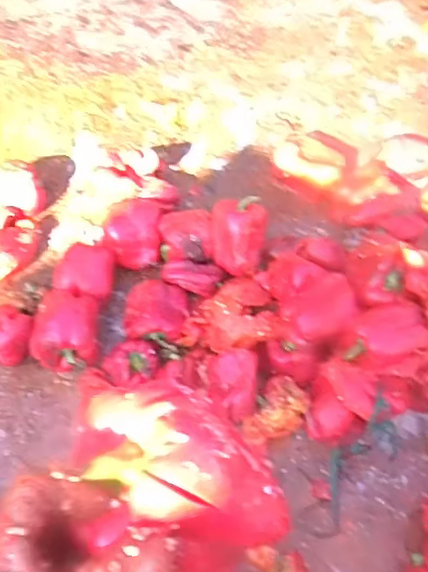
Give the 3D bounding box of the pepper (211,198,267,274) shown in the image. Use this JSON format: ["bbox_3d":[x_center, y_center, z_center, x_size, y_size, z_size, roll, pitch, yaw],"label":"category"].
[{"bbox_3d":[0.040,-0.077,0.906,0.070,0.116,0.077,17,22,39],"label":"pepper"}]

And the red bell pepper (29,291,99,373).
[{"bbox_3d":[-0.209,0.063,0.838,0.088,0.096,0.091,-1,56,-4],"label":"red bell pepper"}]

